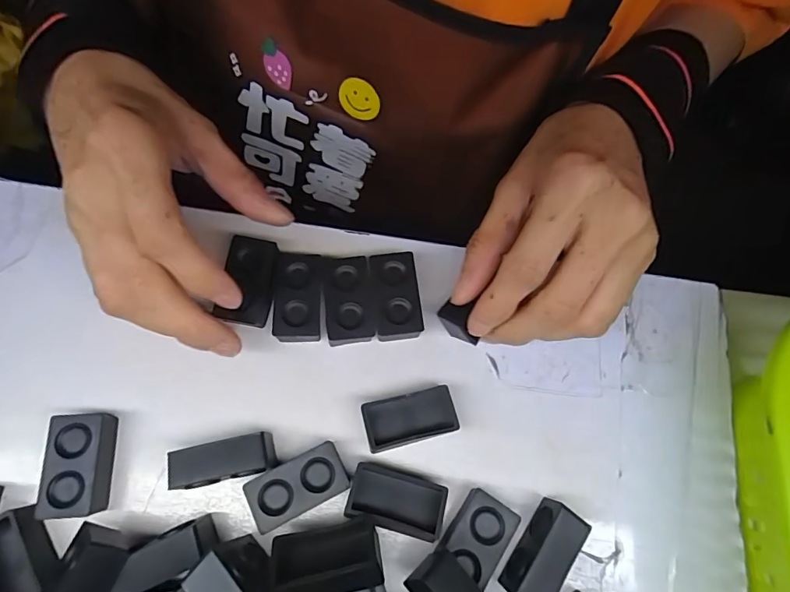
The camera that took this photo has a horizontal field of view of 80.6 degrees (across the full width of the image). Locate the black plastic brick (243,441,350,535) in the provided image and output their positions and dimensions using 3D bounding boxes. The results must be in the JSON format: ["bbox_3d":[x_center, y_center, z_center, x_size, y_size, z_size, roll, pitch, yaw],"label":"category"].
[{"bbox_3d":[-0.043,0.085,0.211,0.043,0.016,0.023,-26,75,-10],"label":"black plastic brick"}]

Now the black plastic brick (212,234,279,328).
[{"bbox_3d":[-0.072,-0.007,0.235,0.024,0.019,0.040,7,72,0],"label":"black plastic brick"}]

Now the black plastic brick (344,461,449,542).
[{"bbox_3d":[0.000,0.091,0.208,0.041,0.019,0.023,16,72,3],"label":"black plastic brick"}]

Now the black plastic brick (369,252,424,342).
[{"bbox_3d":[0.000,0.002,0.239,0.023,0.016,0.044,-6,72,-4],"label":"black plastic brick"}]

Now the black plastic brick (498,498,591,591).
[{"bbox_3d":[0.064,0.111,0.202,0.019,0.023,0.041,33,74,8],"label":"black plastic brick"}]

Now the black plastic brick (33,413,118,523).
[{"bbox_3d":[-0.141,0.075,0.209,0.023,0.018,0.042,-2,72,-3],"label":"black plastic brick"}]

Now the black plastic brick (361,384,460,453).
[{"bbox_3d":[0.006,0.058,0.222,0.042,0.012,0.023,-13,73,-6],"label":"black plastic brick"}]

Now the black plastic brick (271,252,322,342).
[{"bbox_3d":[-0.048,0.002,0.237,0.023,0.018,0.044,0,72,-2],"label":"black plastic brick"}]

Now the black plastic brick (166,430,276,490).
[{"bbox_3d":[-0.075,0.074,0.209,0.045,0.024,0.017,-10,73,-6],"label":"black plastic brick"}]

